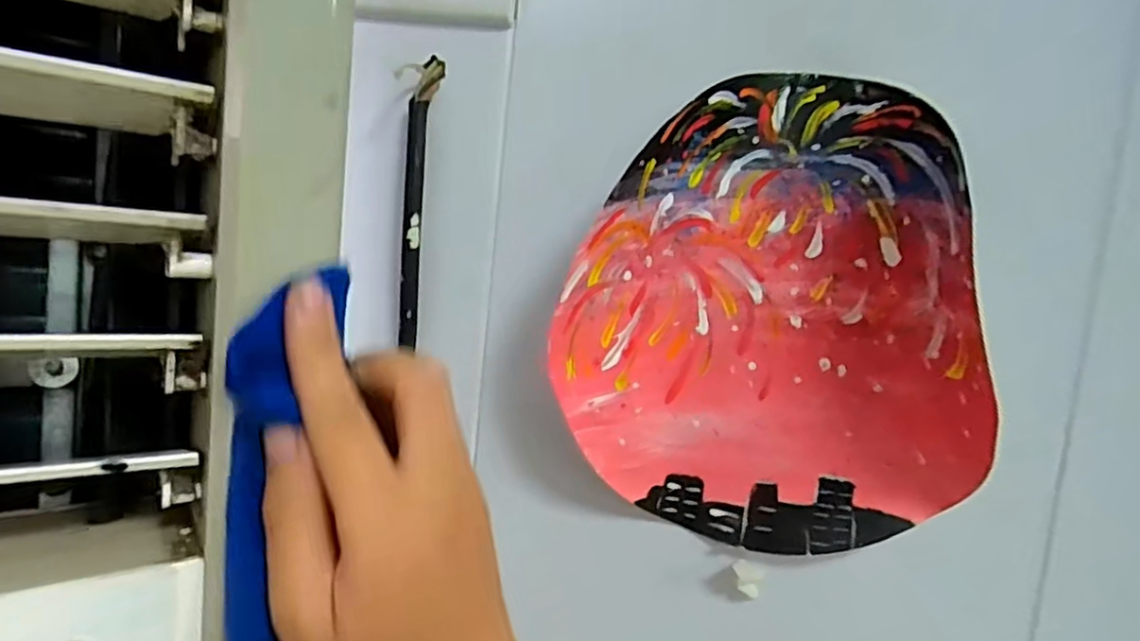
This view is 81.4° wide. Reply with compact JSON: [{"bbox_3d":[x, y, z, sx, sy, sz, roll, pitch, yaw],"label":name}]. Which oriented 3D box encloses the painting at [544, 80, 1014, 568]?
[{"bbox_3d":[0.130,0.000,0.429,0.259,0.296,0.074,7,6,9],"label":"painting"}]

